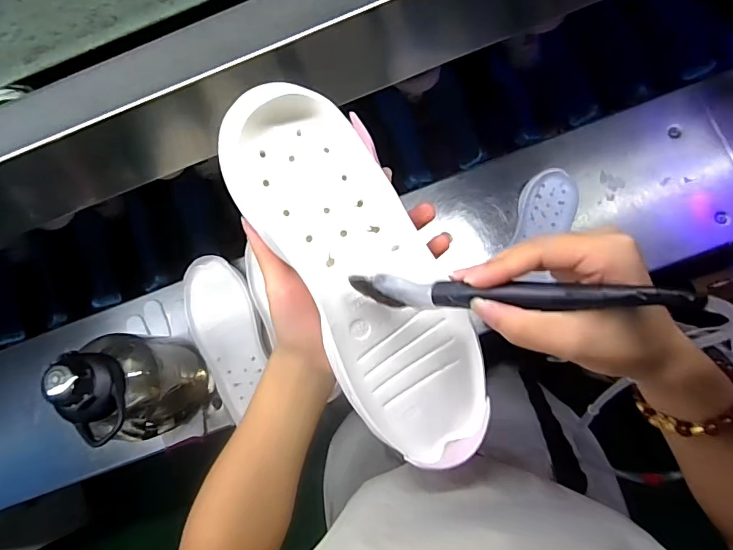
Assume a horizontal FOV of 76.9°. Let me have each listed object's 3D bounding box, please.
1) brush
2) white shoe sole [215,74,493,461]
[{"bbox_3d":[0.069,0.010,0.239,0.170,0.014,0.016,1,84,31],"label":"brush"},{"bbox_3d":[0.001,0.005,0.296,0.091,0.030,0.254,-28,101,1],"label":"white shoe sole"}]

